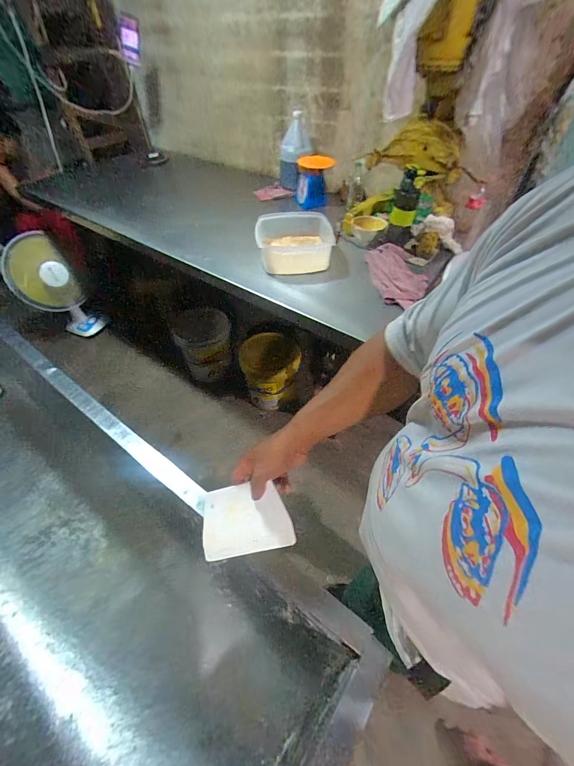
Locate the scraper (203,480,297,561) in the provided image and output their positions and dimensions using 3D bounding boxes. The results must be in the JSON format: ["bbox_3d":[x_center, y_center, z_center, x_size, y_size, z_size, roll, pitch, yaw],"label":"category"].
[{"bbox_3d":[-0.069,0.215,0.500,0.147,0.008,0.101,-17,74,12],"label":"scraper"}]

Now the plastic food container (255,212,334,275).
[{"bbox_3d":[0.035,-0.487,1.093,0.269,0.115,0.219,-5,50,-3],"label":"plastic food container"}]

